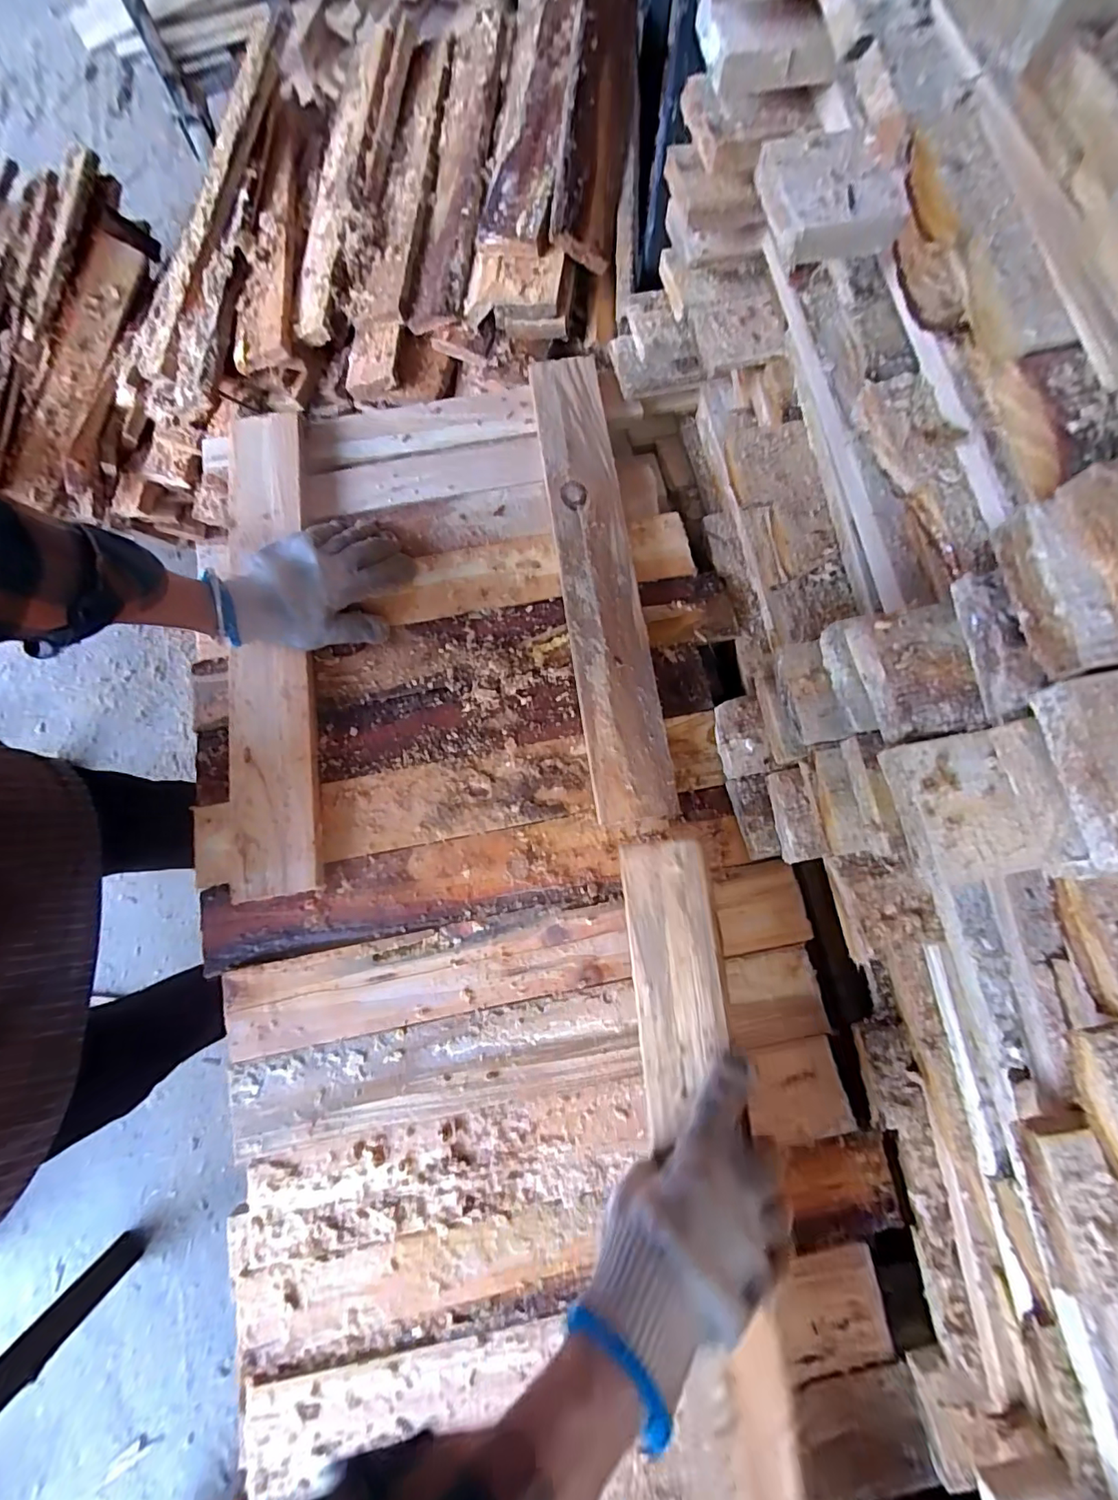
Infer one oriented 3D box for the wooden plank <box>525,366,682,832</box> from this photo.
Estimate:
[{"bbox_3d":[0.036,-0.173,0.503,0.069,0.029,0.489,-8,78,-2],"label":"wooden plank"}]

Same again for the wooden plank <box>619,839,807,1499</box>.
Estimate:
[{"bbox_3d":[0.104,0.316,0.360,0.070,0.022,0.493,-5,76,-1],"label":"wooden plank"}]

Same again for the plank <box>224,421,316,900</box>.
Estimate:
[{"bbox_3d":[-0.277,-0.106,0.485,0.073,0.018,0.477,-8,78,-2],"label":"plank"}]

